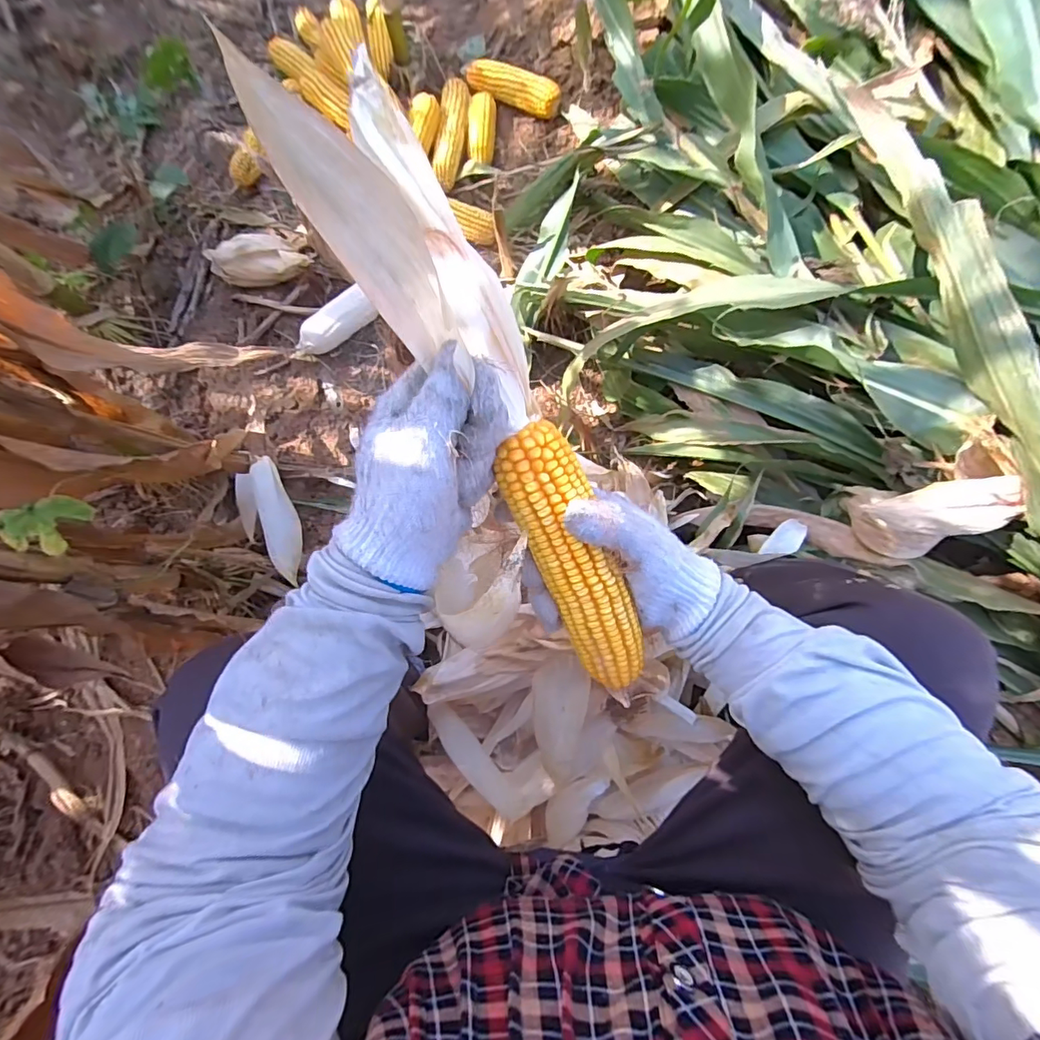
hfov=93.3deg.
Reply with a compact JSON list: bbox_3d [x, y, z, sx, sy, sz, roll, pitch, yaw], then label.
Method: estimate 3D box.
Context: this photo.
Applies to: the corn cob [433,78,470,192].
[{"bbox_3d":[-0.126,-0.704,0.903,0.051,0.040,0.208,7,81,3],"label":"corn cob"}]

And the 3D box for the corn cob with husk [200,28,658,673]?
[{"bbox_3d":[-0.012,-0.054,0.277,0.072,0.104,0.390,-27,110,-3],"label":"corn cob with husk"}]

